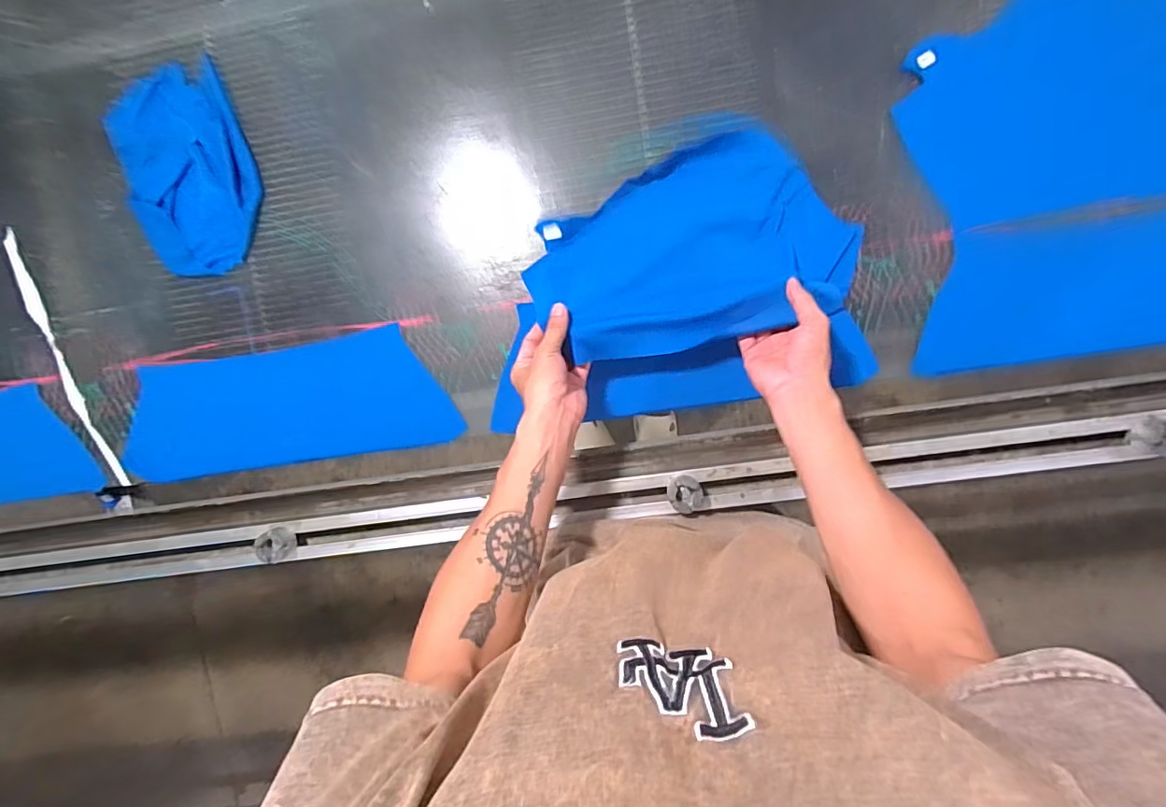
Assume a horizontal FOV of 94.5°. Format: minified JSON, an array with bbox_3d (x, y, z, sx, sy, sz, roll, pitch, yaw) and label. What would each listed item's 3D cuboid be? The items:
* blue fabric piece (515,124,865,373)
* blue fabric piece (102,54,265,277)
[{"bbox_3d":[0.118,-0.168,0.601,0.353,0.043,0.206,-16,98,5],"label":"blue fabric piece"},{"bbox_3d":[-0.460,-0.268,0.632,0.144,0.018,0.219,-16,97,5],"label":"blue fabric piece"}]

